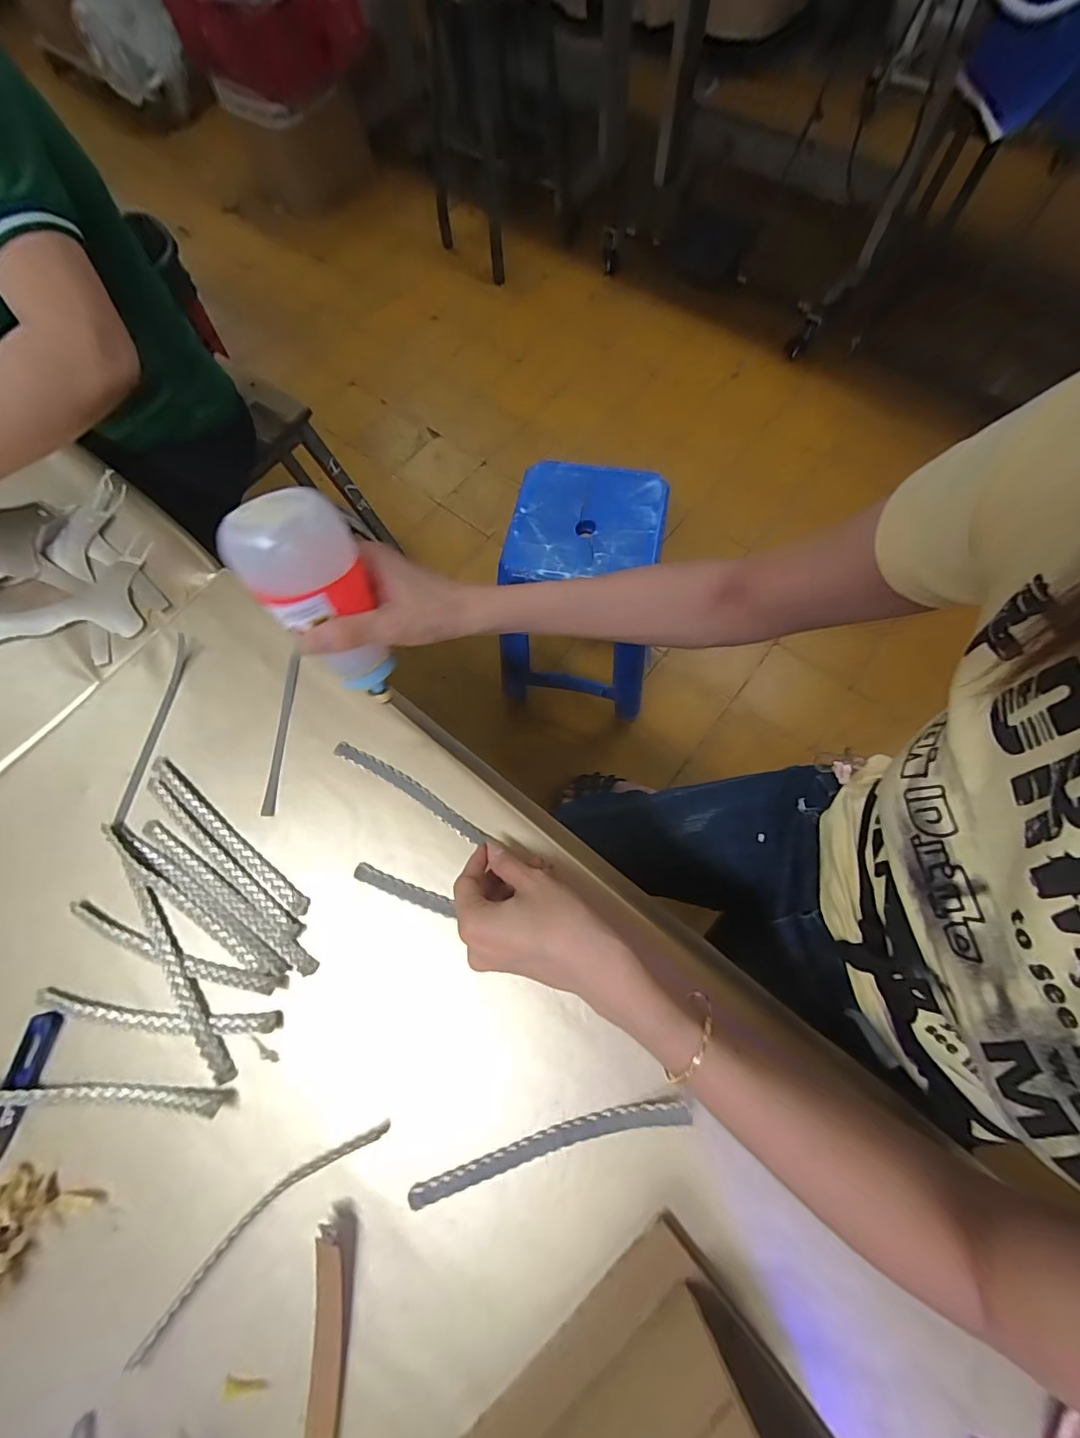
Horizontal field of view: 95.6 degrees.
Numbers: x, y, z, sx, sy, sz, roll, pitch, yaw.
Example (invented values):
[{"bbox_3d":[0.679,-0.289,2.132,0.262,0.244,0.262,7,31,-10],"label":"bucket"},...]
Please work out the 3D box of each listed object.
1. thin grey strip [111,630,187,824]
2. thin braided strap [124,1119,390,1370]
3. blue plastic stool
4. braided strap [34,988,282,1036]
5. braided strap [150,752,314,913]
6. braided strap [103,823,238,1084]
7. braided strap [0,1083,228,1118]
[{"bbox_3d":[-0.348,0.004,0.440,0.010,0.010,0.174,7,70,5],"label":"thin grey strip"},{"bbox_3d":[-0.182,0.328,0.317,0.187,0.007,0.022,-39,73,-11],"label":"thin braided strap"},{"bbox_3d":[0.092,-0.240,1.005,0.283,0.421,0.287,8,71,6],"label":"blue plastic stool"},{"bbox_3d":[-0.286,0.219,0.361,0.189,0.006,0.020,3,70,4],"label":"braided strap"},{"bbox_3d":[-0.259,0.094,0.406,0.191,0.005,0.013,36,75,14],"label":"braided strap"},{"bbox_3d":[-0.289,0.172,0.375,0.019,0.006,0.220,-35,72,-10],"label":"braided strap"},{"bbox_3d":[-0.311,0.266,0.342,0.183,0.012,0.015,-1,70,2],"label":"braided strap"}]

